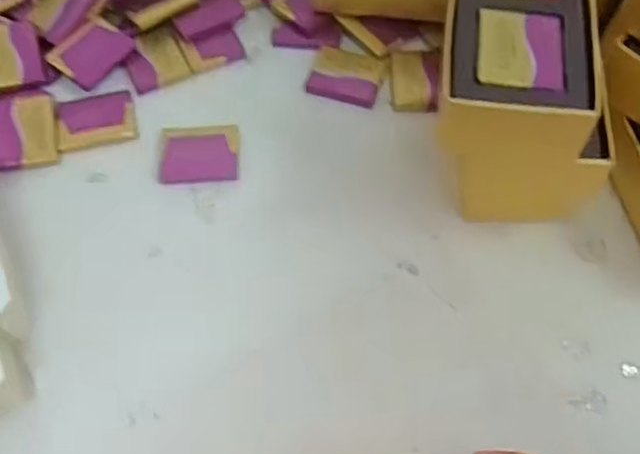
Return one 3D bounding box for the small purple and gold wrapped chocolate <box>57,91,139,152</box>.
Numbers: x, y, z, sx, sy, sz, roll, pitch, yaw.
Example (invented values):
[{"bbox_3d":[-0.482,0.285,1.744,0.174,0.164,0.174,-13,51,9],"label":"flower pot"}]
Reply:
[{"bbox_3d":[-0.117,-0.057,0.353,0.039,0.004,0.033,-12,62,-6],"label":"small purple and gold wrapped chocolate"}]

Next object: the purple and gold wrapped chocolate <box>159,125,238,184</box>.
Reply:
[{"bbox_3d":[-0.062,-0.039,0.342,0.039,0.004,0.034,-4,61,-2],"label":"purple and gold wrapped chocolate"}]

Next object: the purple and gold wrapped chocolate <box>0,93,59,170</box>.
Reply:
[{"bbox_3d":[-0.153,-0.051,0.343,0.033,0.007,0.044,-12,62,-6],"label":"purple and gold wrapped chocolate"}]

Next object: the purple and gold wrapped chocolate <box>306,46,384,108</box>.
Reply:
[{"bbox_3d":[0.014,-0.083,0.365,0.038,0.004,0.034,16,63,9],"label":"purple and gold wrapped chocolate"}]

